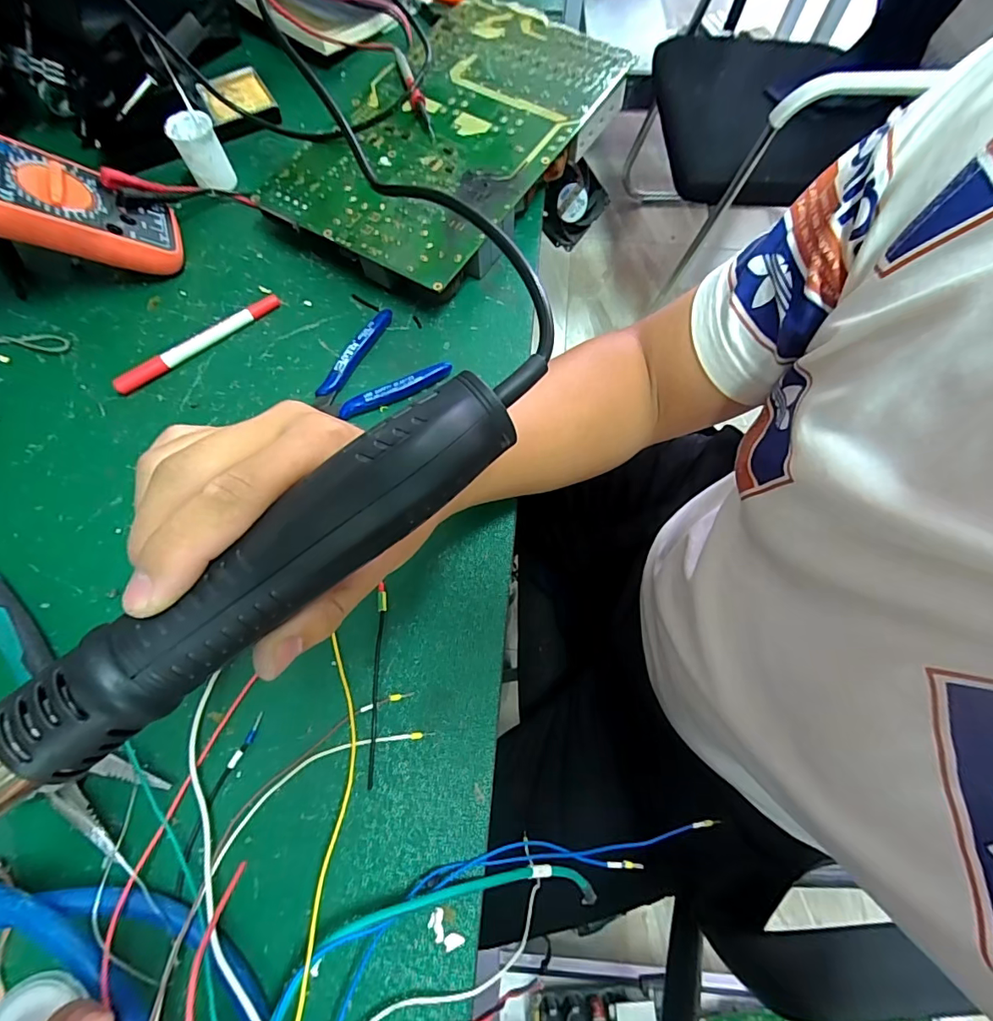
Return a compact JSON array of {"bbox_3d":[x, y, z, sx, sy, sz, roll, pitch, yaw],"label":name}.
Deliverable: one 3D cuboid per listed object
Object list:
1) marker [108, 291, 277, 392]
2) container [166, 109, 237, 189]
[{"bbox_3d":[-0.234,-0.134,0.384,0.137,0.013,0.013,-39,73,-13],"label":"marker"},{"bbox_3d":[-0.258,-0.314,0.429,0.036,0.050,0.041,-31,72,-11],"label":"container"}]

